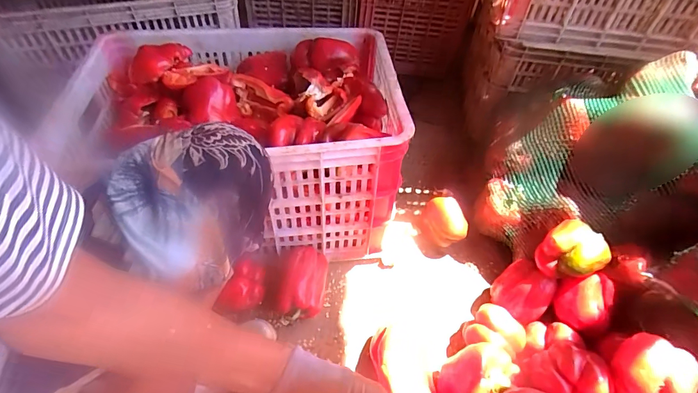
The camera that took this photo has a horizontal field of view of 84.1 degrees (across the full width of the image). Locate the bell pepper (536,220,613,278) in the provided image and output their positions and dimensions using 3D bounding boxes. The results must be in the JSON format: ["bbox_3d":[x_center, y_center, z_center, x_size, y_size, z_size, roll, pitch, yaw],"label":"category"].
[{"bbox_3d":[0.353,0.089,0.613,0.078,0.070,0.084,-30,60,-25],"label":"bell pepper"}]

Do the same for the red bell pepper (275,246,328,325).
[{"bbox_3d":[-0.081,0.155,0.676,0.080,0.088,0.124,6,52,1],"label":"red bell pepper"}]

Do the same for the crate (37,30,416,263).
[{"bbox_3d":[-0.183,-0.113,0.718,0.520,0.267,0.379,1,52,-3],"label":"crate"}]

